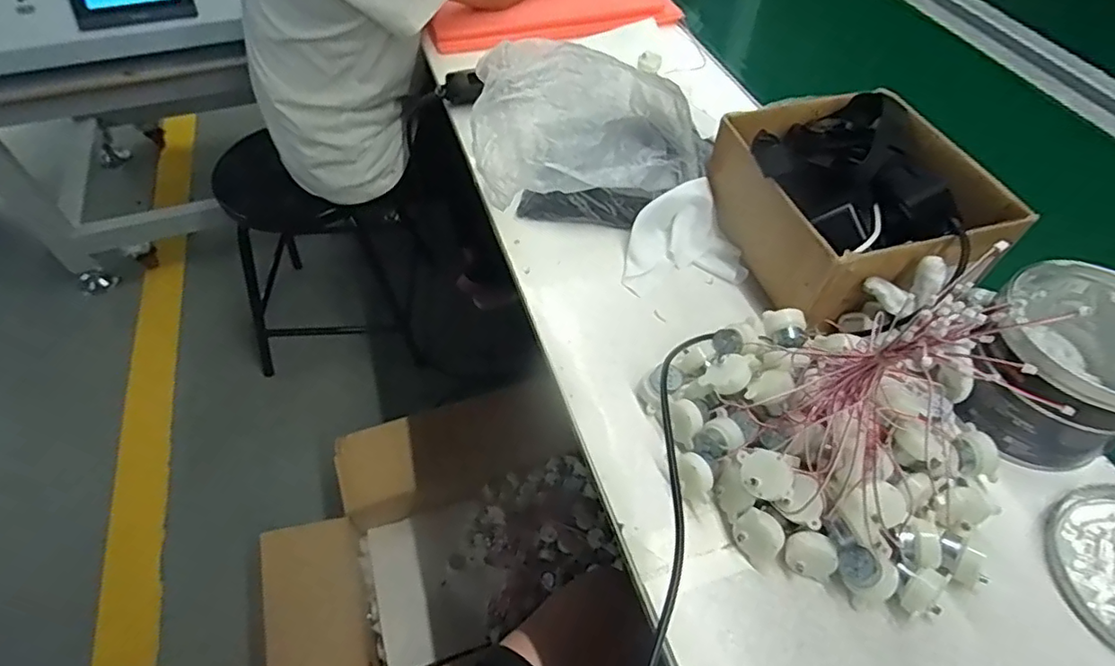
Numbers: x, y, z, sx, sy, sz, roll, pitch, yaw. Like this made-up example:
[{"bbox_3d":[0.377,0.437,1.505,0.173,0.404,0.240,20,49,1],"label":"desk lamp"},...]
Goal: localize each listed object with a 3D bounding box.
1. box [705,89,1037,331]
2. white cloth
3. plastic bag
[{"bbox_3d":[0.262,-0.111,0.545,0.184,0.127,0.209,-15,54,-15],"label":"box"},{"bbox_3d":[0.118,-0.092,0.569,0.112,0.049,0.094,-11,53,-12],"label":"white cloth"},{"bbox_3d":[0.031,-0.206,0.612,0.229,0.113,0.168,-2,52,-5],"label":"plastic bag"}]

